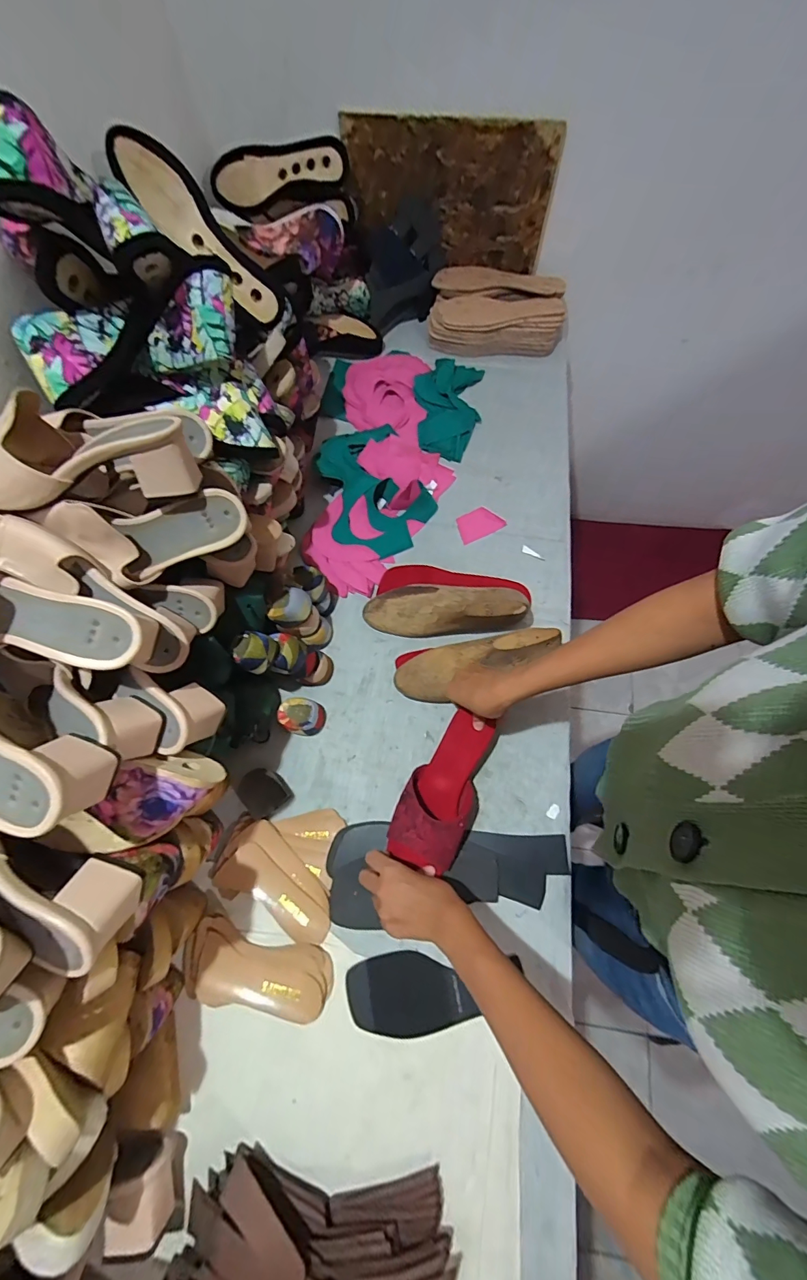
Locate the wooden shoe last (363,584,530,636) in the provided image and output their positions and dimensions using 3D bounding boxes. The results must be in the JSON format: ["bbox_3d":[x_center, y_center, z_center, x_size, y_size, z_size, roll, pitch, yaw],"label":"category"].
[{"bbox_3d":[0.063,-0.050,0.652,0.245,0.083,0.076,-1,69,17],"label":"wooden shoe last"}]

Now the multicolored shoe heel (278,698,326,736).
[{"bbox_3d":[-0.147,0.111,0.627,0.062,0.039,0.050,15,71,8],"label":"multicolored shoe heel"}]

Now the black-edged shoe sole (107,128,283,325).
[{"bbox_3d":[-0.250,-0.514,0.553,0.224,0.067,0.066,38,70,-27],"label":"black-edged shoe sole"}]

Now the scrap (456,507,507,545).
[{"bbox_3d":[0.128,-0.200,0.745,0.078,0.004,0.055,-27,70,-6],"label":"scrap"}]

